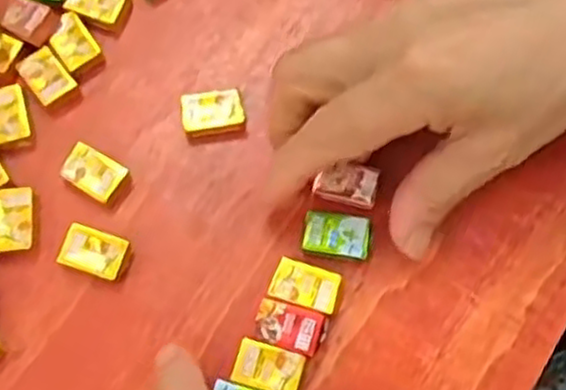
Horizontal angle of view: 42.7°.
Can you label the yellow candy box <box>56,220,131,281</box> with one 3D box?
[{"bbox_3d":[-0.075,0.023,0.288,0.025,0.010,0.018,18,74,7],"label":"yellow candy box"}]

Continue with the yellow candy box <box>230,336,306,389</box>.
[{"bbox_3d":[-0.005,0.064,0.270,0.025,0.004,0.017,17,74,6],"label":"yellow candy box"}]

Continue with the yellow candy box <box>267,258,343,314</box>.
[{"bbox_3d":[0.009,0.035,0.282,0.026,0.006,0.017,16,74,6],"label":"yellow candy box"}]

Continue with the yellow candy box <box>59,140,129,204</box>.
[{"bbox_3d":[-0.078,-0.009,0.298,0.023,0.007,0.018,30,76,10],"label":"yellow candy box"}]

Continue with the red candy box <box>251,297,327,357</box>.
[{"bbox_3d":[0.002,0.050,0.277,0.025,0.006,0.017,18,74,7],"label":"red candy box"}]

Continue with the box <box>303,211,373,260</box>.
[{"bbox_3d":[0.021,0.015,0.285,0.026,0.004,0.017,11,73,5],"label":"box"}]

